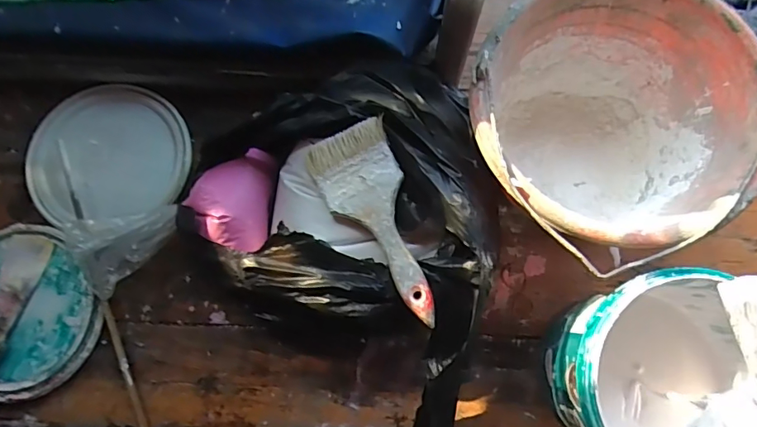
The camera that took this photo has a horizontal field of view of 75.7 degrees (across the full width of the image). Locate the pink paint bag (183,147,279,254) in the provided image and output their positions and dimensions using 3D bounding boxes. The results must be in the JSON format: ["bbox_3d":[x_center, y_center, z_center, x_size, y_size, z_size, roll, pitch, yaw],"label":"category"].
[{"bbox_3d":[-0.148,-0.016,0.488,0.079,0.039,0.105,1,78,2],"label":"pink paint bag"}]

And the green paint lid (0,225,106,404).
[{"bbox_3d":[-0.385,0.101,0.509,0.182,0.018,0.169,0,78,1],"label":"green paint lid"}]

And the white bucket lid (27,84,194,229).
[{"bbox_3d":[-0.307,-0.070,0.553,0.176,0.018,0.164,0,78,1],"label":"white bucket lid"}]

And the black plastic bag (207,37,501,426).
[{"bbox_3d":[0.003,0.008,0.457,0.371,0.110,0.290,44,82,10],"label":"black plastic bag"}]

